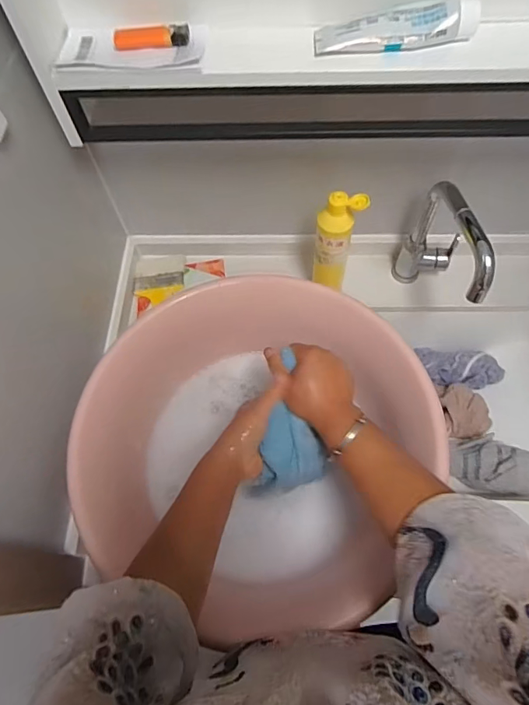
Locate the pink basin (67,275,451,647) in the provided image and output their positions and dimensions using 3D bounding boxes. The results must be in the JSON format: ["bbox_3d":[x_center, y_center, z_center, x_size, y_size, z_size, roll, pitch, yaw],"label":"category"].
[{"bbox_3d":[0.001,0.092,0.599,0.396,0.150,0.347,30,69,15],"label":"pink basin"}]

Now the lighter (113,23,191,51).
[{"bbox_3d":[-0.124,-0.344,0.493,0.081,0.012,0.024,-4,64,0],"label":"lighter"}]

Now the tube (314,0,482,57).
[{"bbox_3d":[0.137,-0.339,0.471,0.162,0.033,0.041,2,64,3],"label":"tube"}]

